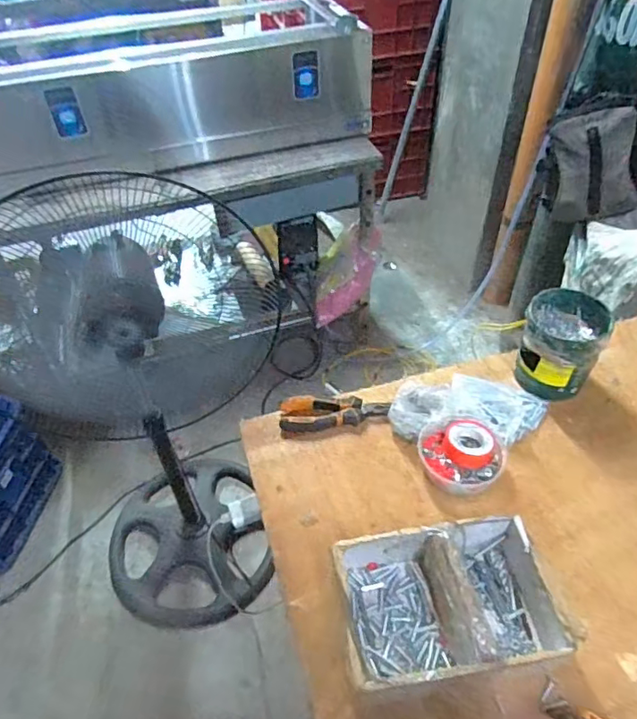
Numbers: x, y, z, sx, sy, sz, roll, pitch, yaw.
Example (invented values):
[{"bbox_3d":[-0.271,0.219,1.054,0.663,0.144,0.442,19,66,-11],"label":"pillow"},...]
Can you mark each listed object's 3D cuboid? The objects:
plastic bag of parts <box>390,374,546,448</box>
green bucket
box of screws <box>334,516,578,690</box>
[{"bbox_3d":[0.221,0.067,0.800,0.234,0.042,0.124,-3,46,0],"label":"plastic bag of parts"},{"bbox_3d":[0.361,-0.018,0.816,0.106,0.121,0.111,13,49,16],"label":"green bucket"},{"bbox_3d":[0.135,0.260,0.585,0.218,0.085,0.154,-9,47,-4],"label":"box of screws"}]

